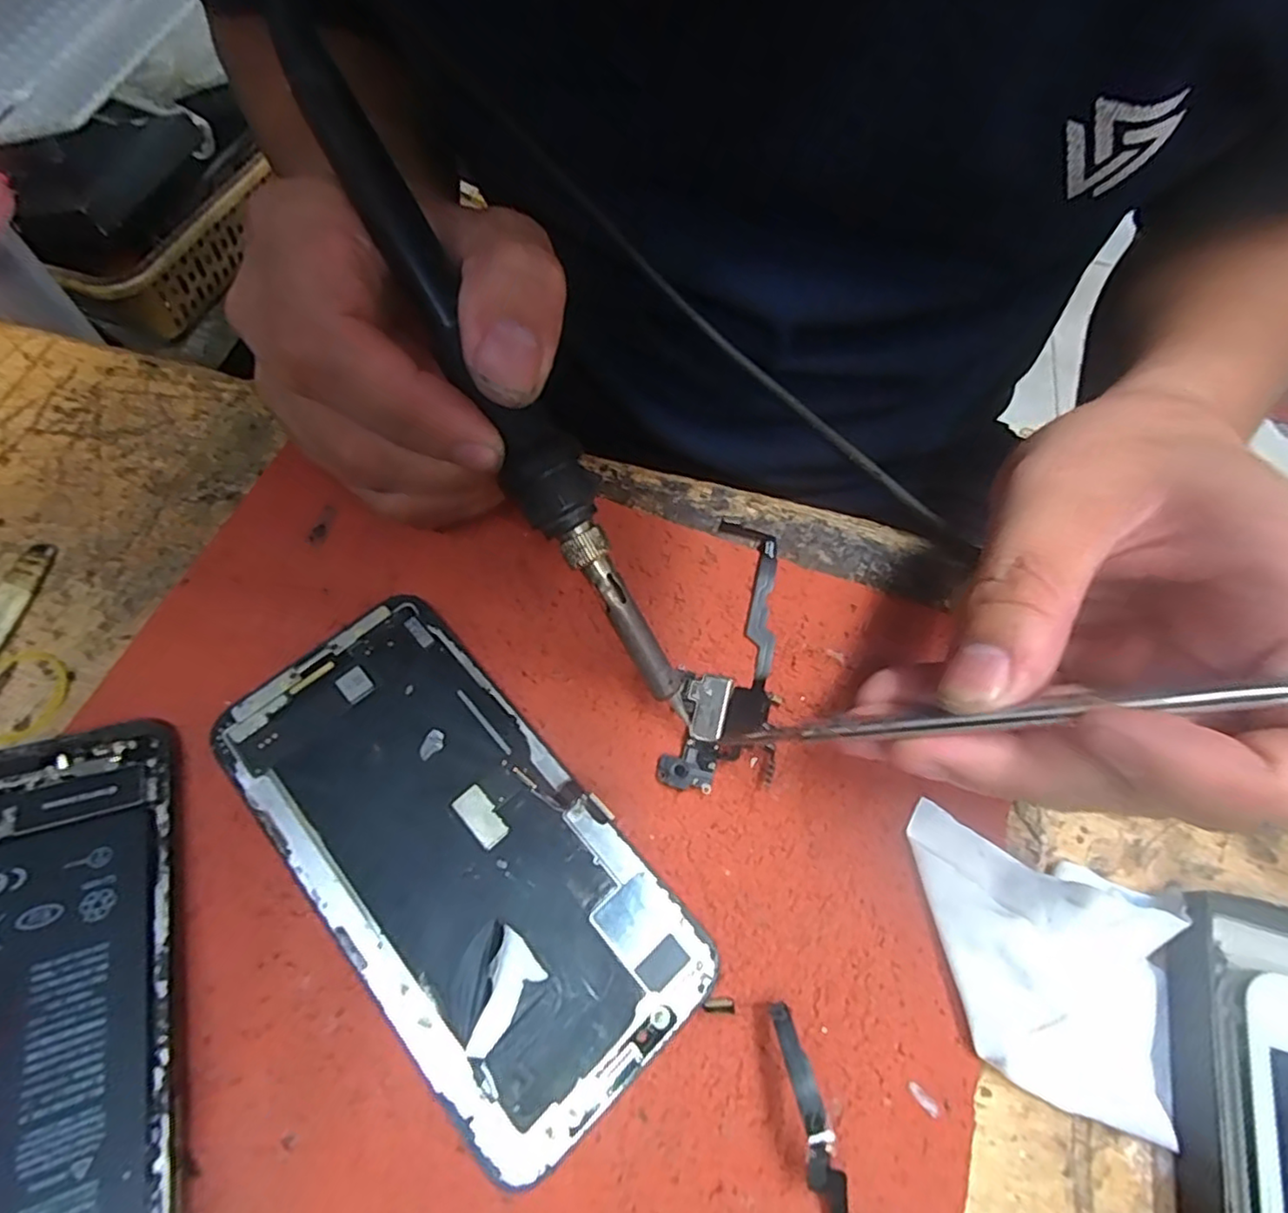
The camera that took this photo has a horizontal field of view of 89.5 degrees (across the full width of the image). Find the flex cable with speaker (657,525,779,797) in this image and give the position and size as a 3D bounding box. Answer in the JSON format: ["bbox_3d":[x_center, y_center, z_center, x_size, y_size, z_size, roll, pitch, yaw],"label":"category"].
[{"bbox_3d":[0.030,0.013,0.200,0.033,0.007,0.092,18,62,6],"label":"flex cable with speaker"}]

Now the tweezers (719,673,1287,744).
[{"bbox_3d":[0.085,0.022,0.138,0.154,0.016,0.008,-13,58,32],"label":"tweezers"}]

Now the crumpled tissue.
[{"bbox_3d":[0.098,0.087,0.160,0.066,0.017,0.056,20,64,7],"label":"crumpled tissue"}]

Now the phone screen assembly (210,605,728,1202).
[{"bbox_3d":[-0.050,0.061,0.171,0.067,0.005,0.138,-39,71,-19],"label":"phone screen assembly"}]

